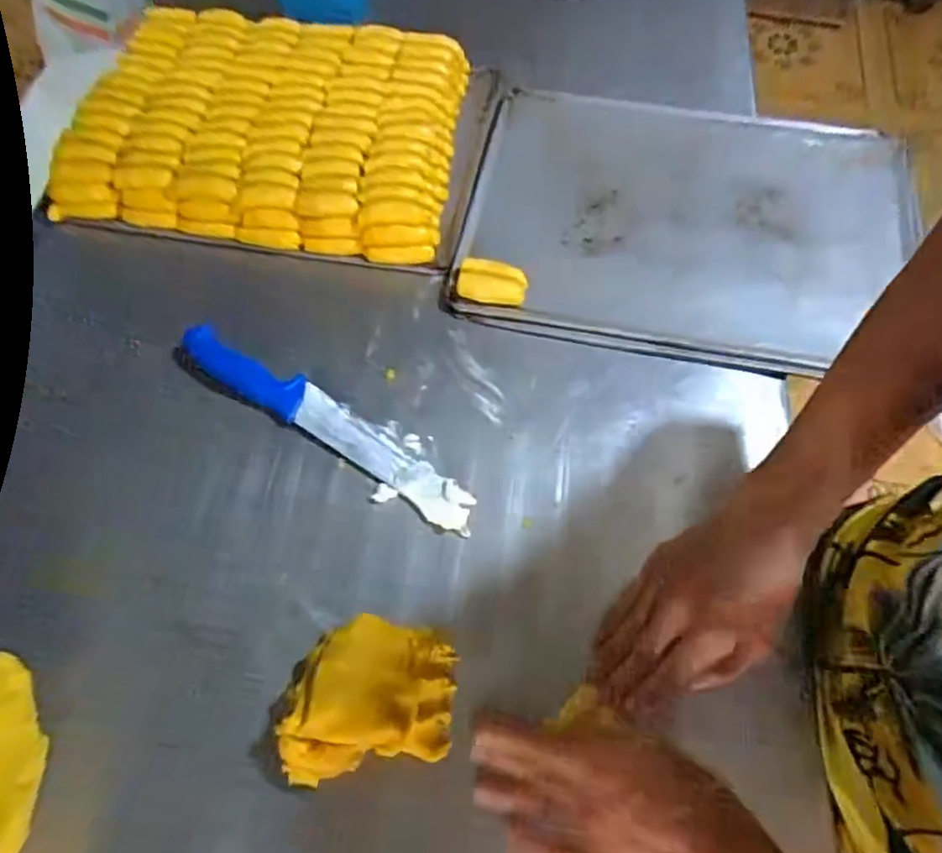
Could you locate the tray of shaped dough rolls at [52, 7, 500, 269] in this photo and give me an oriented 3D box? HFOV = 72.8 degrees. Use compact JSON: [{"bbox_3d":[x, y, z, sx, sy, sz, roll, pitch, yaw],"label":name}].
[{"bbox_3d":[-0.212,-0.335,0.722,0.432,0.071,0.308,10,65,5],"label":"tray of shaped dough rolls"}]

